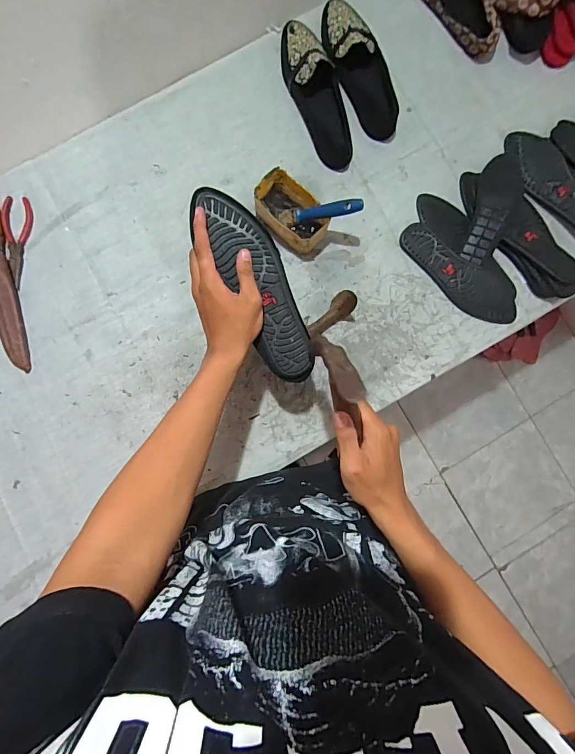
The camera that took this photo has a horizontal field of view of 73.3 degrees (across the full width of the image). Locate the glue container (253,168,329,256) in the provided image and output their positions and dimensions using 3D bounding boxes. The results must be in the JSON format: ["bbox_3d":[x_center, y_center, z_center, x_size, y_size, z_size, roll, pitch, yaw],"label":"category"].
[{"bbox_3d":[0.006,-0.269,0.646,0.078,0.060,0.128,-44,90,-4],"label":"glue container"}]

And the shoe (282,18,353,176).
[{"bbox_3d":[0.055,-0.486,0.655,0.079,0.051,0.253,-24,89,-3],"label":"shoe"}]

